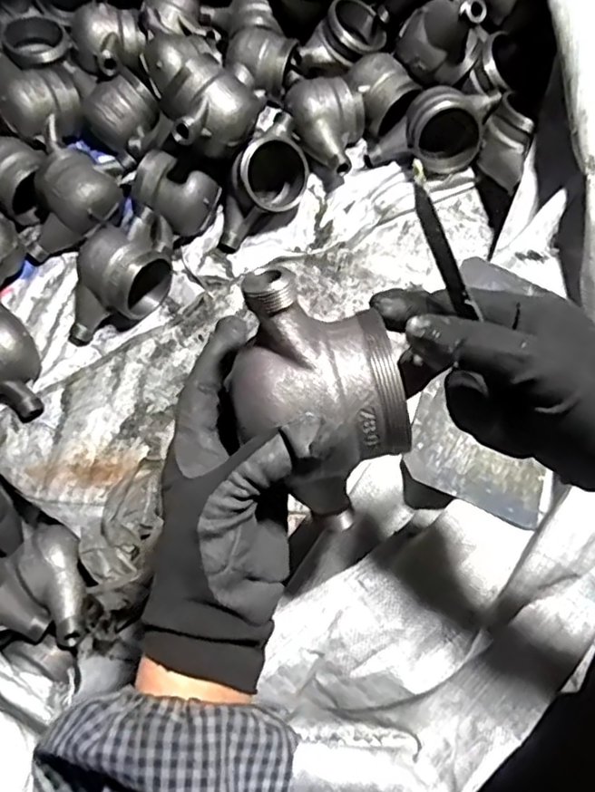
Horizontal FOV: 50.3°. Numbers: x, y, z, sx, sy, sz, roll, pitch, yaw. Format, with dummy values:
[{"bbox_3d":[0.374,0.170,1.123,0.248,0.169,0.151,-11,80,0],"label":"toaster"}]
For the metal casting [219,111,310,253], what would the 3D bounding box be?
[{"bbox_3d":[-0.037,-0.240,0.724,0.067,0.070,0.150,28,72,12],"label":"metal casting"}]

